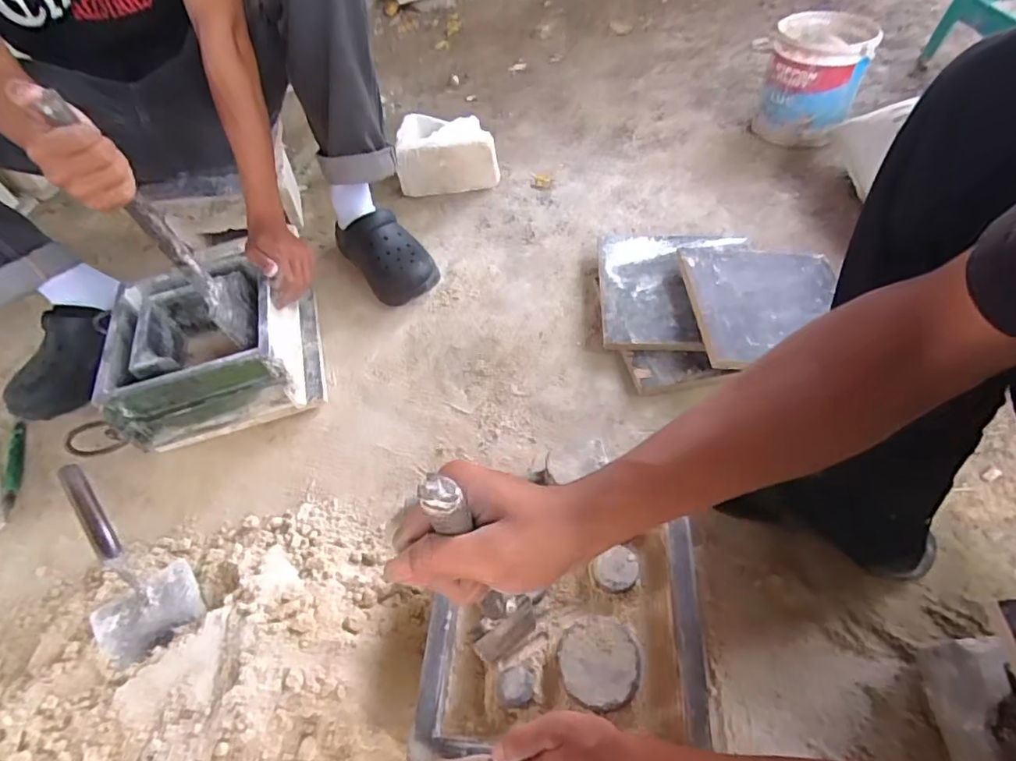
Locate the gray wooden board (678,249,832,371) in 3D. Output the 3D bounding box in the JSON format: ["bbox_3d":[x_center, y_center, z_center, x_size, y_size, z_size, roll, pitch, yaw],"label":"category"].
[{"bbox_3d":[0.395,-0.120,0.834,0.247,0.020,0.243,4,52,-7],"label":"gray wooden board"}]

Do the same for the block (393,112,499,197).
[{"bbox_3d":[-0.125,-0.463,1.129,0.194,0.117,0.128,-8,53,-1],"label":"block"}]

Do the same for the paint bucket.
[{"bbox_3d":[0.618,-0.610,1.115,0.171,0.193,0.190,21,58,19],"label":"paint bucket"}]

